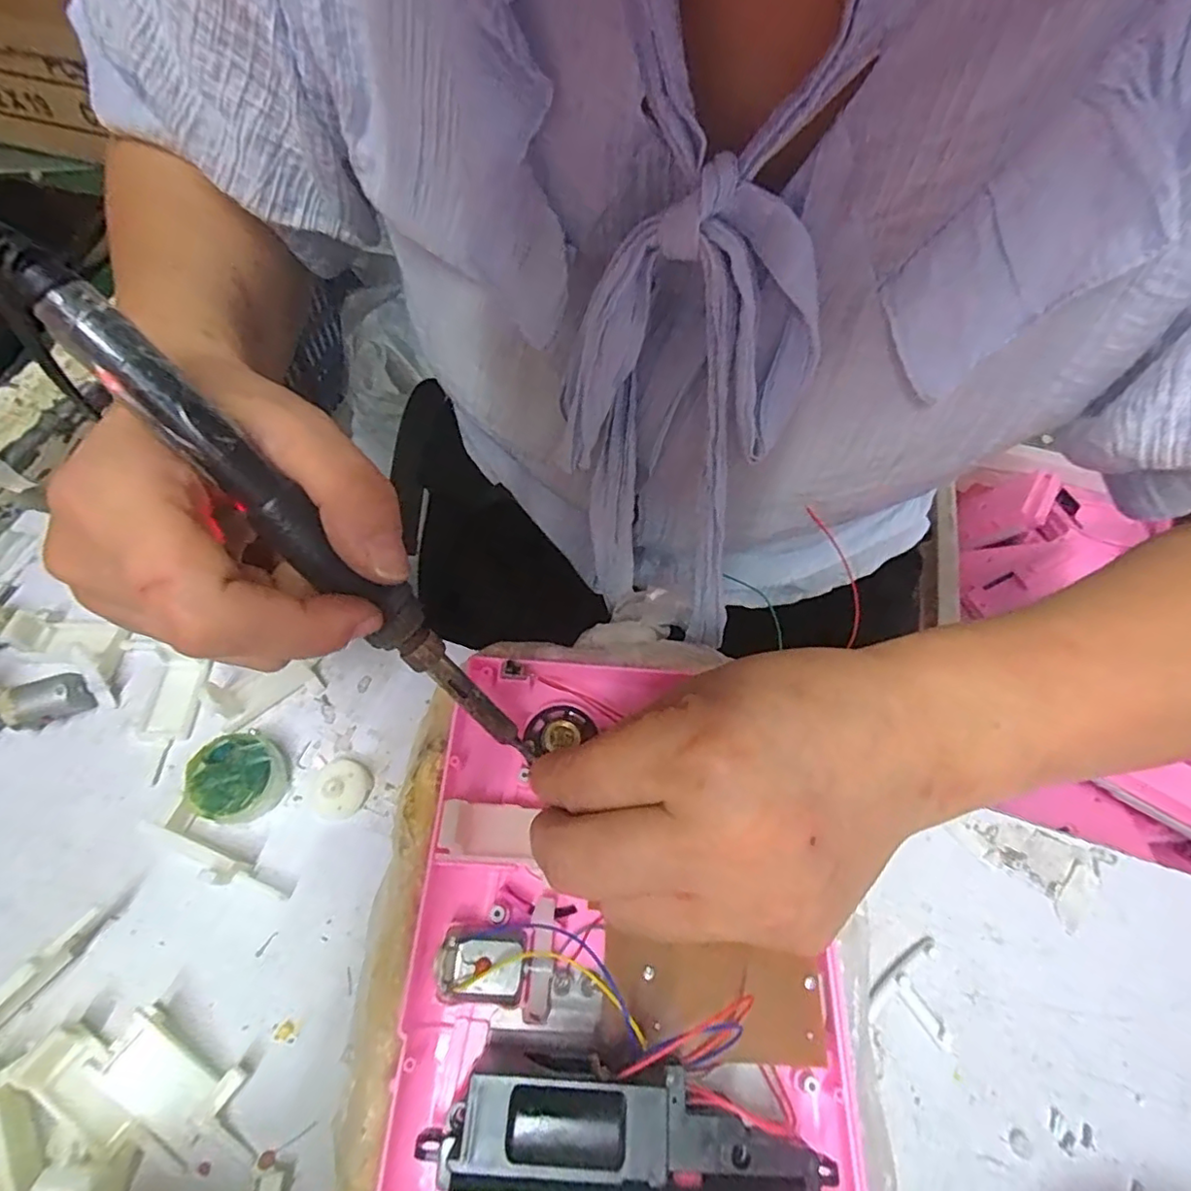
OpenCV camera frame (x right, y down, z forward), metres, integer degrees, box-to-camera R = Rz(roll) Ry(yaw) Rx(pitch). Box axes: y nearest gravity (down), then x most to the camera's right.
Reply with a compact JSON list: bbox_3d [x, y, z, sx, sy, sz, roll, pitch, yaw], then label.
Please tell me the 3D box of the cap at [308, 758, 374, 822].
[{"bbox_3d":[-0.104,0.078,0.241,0.022,0.009,0.023,2,58,-3],"label":"cap"}]

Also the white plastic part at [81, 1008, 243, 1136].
[{"bbox_3d":[-0.138,0.153,0.189,0.043,0.016,0.019,24,59,11],"label":"white plastic part"}]

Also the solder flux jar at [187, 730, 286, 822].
[{"bbox_3d":[-0.143,0.073,0.235,0.031,0.017,0.032,2,58,-3],"label":"solder flux jar"}]

